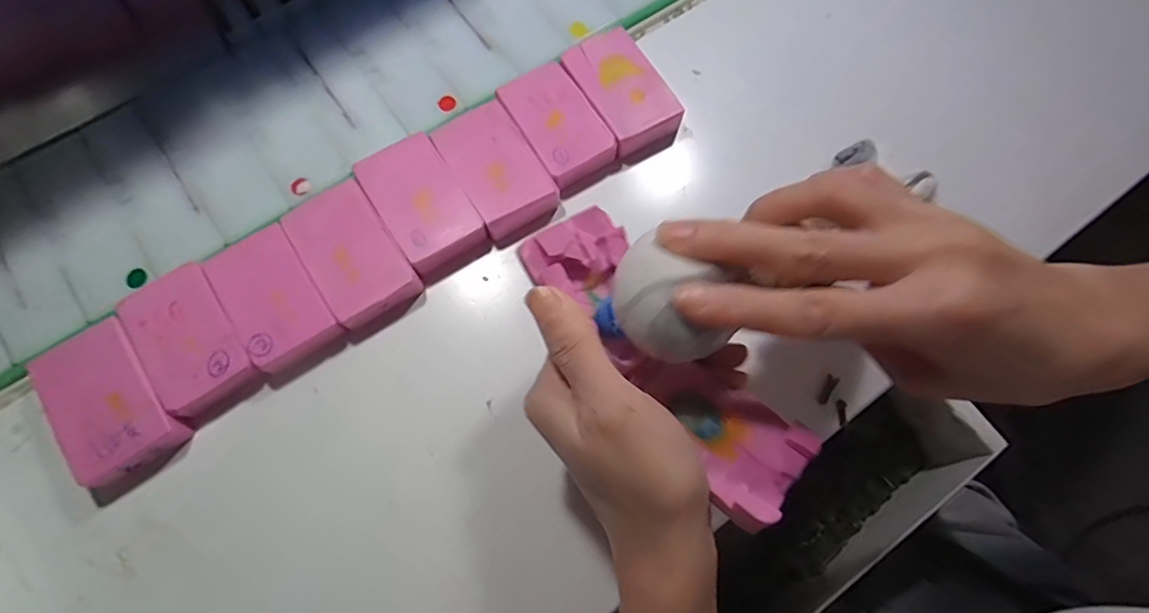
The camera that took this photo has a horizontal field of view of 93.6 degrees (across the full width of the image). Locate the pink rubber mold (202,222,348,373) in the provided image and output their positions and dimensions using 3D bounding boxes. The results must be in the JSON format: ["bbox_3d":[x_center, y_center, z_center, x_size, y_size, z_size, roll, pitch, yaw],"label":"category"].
[{"bbox_3d":[-0.154,-0.004,0.278,0.043,0.011,0.069,-34,78,-10],"label":"pink rubber mold"}]

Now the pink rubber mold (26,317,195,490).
[{"bbox_3d":[-0.225,0.046,0.263,0.045,0.020,0.071,-35,76,-10],"label":"pink rubber mold"}]

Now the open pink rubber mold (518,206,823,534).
[{"bbox_3d":[0.037,0.018,0.215,0.052,0.036,0.135,-41,87,-12],"label":"open pink rubber mold"}]

